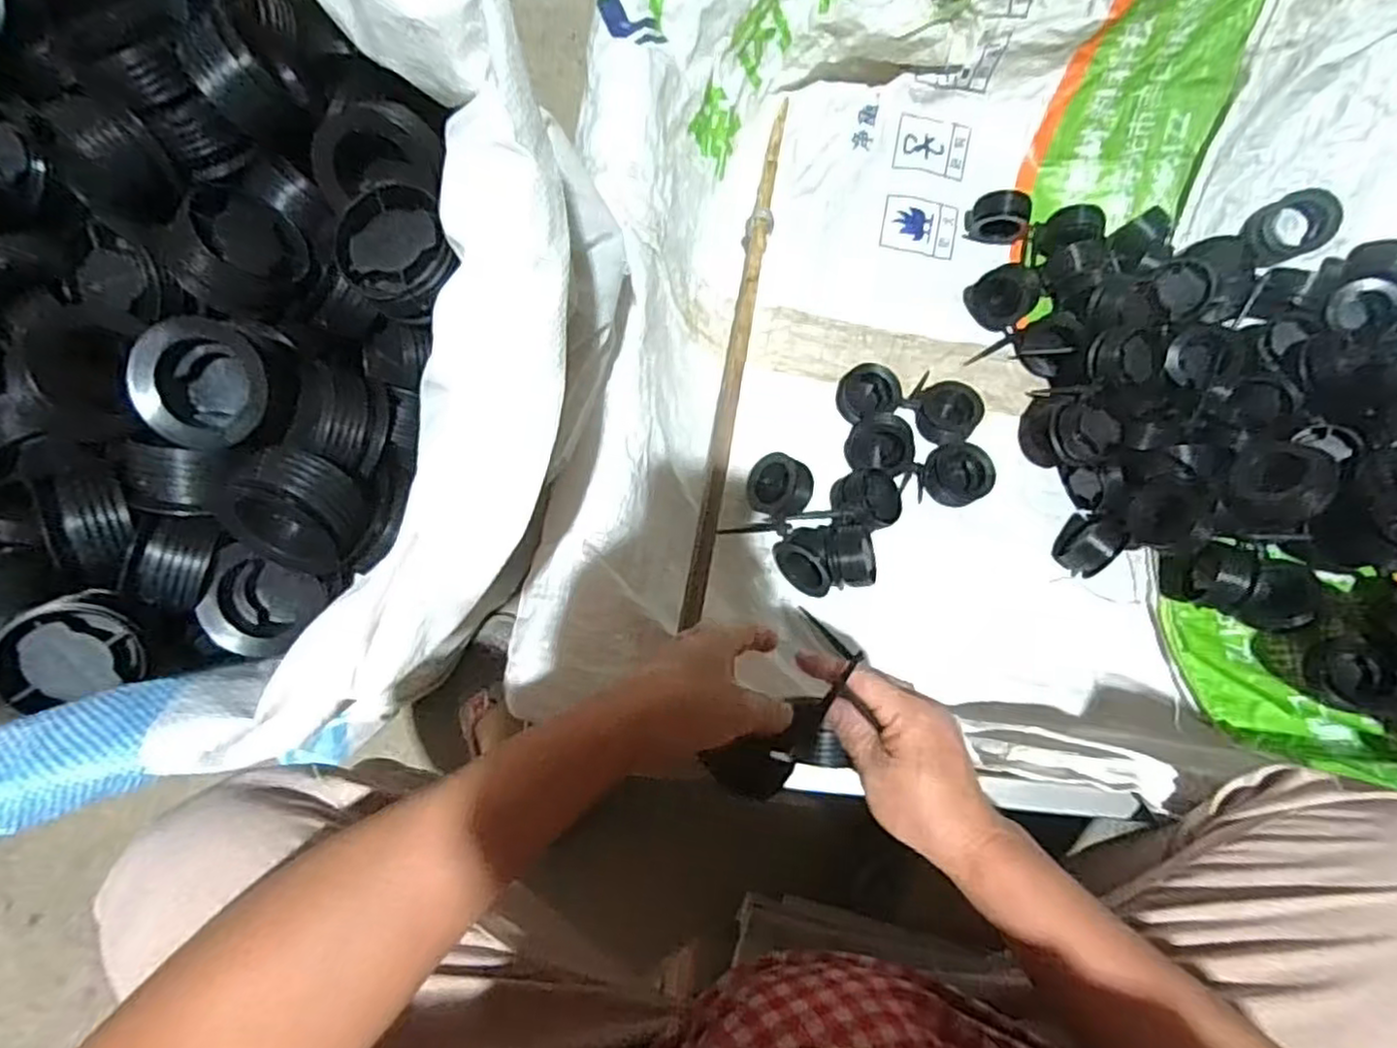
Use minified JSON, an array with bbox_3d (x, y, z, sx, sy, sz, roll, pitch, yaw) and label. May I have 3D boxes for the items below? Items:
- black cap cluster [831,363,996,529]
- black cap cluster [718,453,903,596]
[{"bbox_3d":[0.209,-0.071,0.677,0.143,0.045,0.162,7,77,1],"label":"black cap cluster"},{"bbox_3d":[0.107,-0.008,0.644,0.137,0.076,0.128,26,78,5],"label":"black cap cluster"}]

